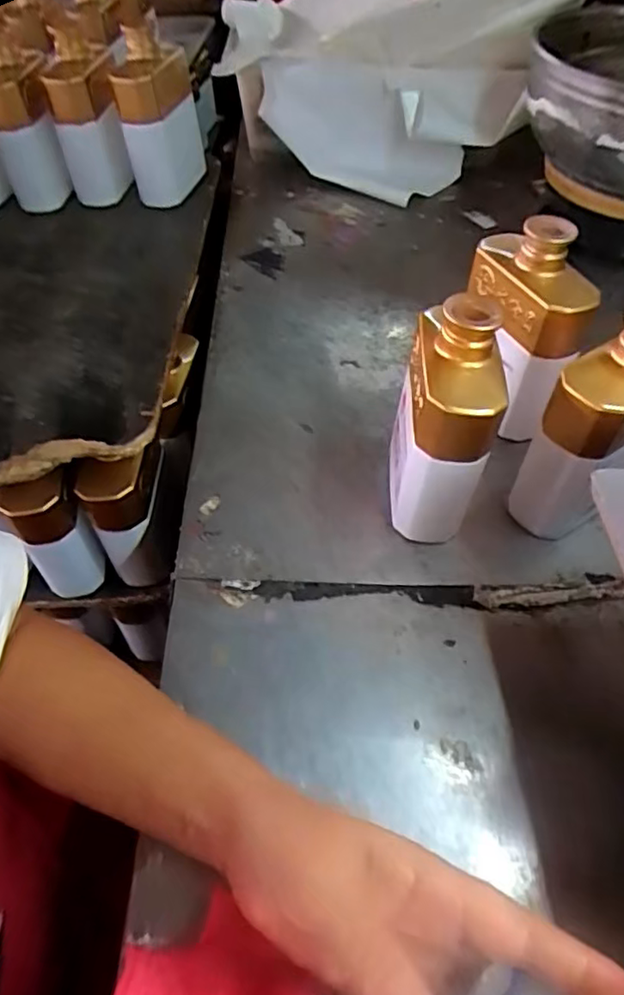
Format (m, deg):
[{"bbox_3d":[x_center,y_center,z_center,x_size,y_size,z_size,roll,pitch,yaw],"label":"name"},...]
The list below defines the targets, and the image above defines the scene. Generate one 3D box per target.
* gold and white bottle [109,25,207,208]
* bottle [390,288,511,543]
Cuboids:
[{"bbox_3d":[-0.200,-0.500,0.807,0.100,0.165,0.109,-7,49,-9],"label":"gold and white bottle"},{"bbox_3d":[0.091,-0.050,0.435,0.054,0.167,0.091,2,48,-2],"label":"bottle"}]

